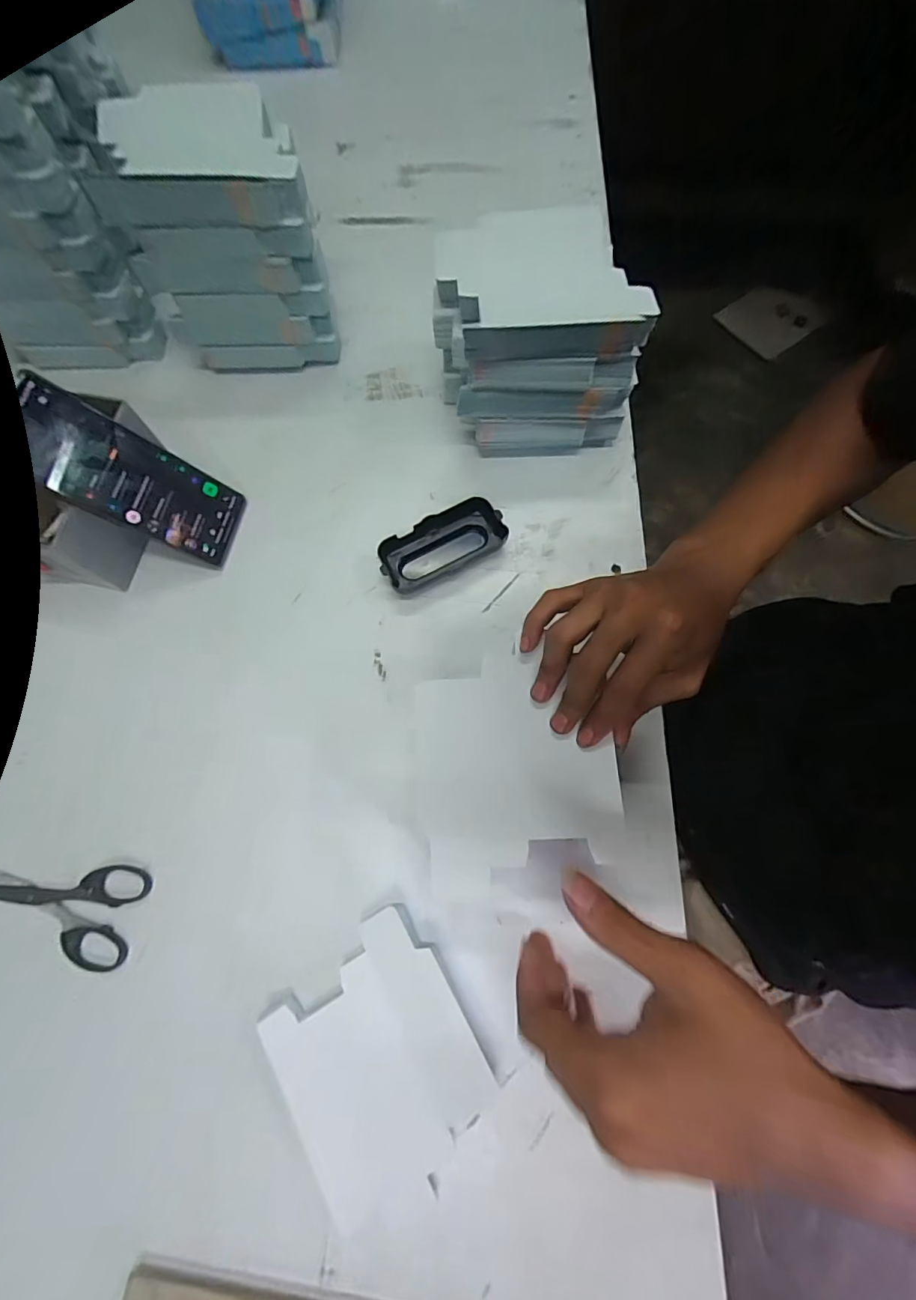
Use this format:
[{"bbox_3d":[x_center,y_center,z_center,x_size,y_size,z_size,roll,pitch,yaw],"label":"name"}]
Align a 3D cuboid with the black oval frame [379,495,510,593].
[{"bbox_3d":[-0.014,-0.091,0.415,0.109,0.029,0.048,-28,74,-6],"label":"black oval frame"}]

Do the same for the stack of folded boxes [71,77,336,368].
[{"bbox_3d":[-0.204,-0.371,0.434,0.154,0.161,0.134,-8,73,-1],"label":"stack of folded boxes"}]

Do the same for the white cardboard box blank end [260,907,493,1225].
[{"bbox_3d":[-0.051,0.272,0.314,0.120,0.011,0.147,-30,75,-7],"label":"white cardboard box blank end"}]

